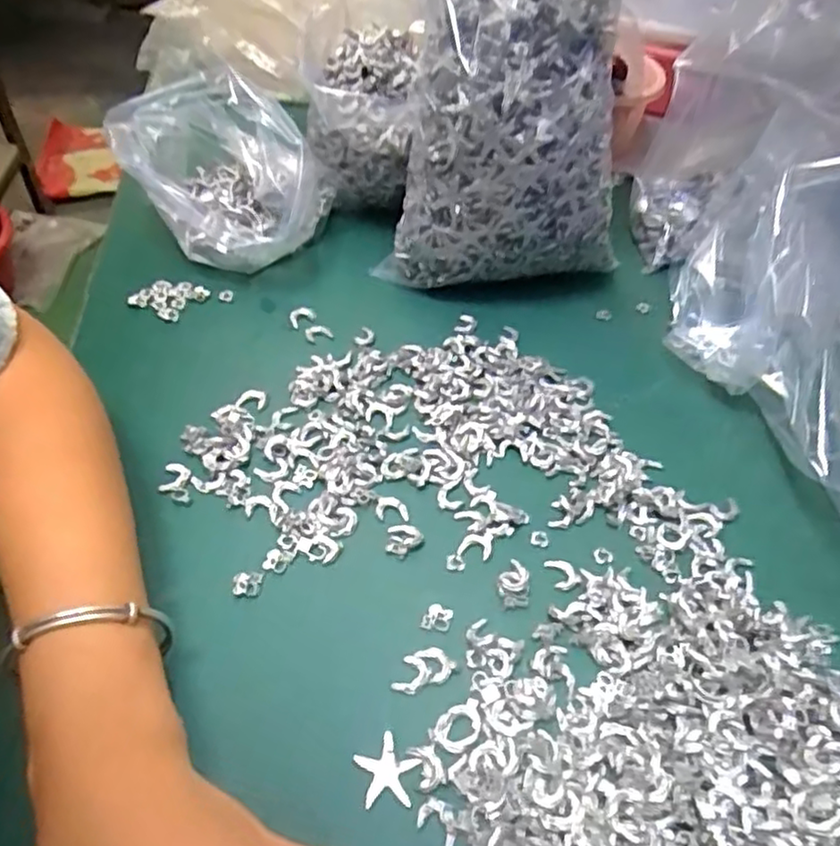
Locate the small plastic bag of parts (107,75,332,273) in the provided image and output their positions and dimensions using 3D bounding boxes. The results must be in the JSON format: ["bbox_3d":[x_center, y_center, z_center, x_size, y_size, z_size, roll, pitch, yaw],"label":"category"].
[{"bbox_3d":[-0.151,-0.185,0.520,0.155,0.109,0.121,-1,47,-7],"label":"small plastic bag of parts"}]

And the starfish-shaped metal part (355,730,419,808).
[{"bbox_3d":[-0.014,0.150,0.293,0.026,0.004,0.028,3,47,-3],"label":"starfish-shaped metal part"}]

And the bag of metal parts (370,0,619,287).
[{"bbox_3d":[0.062,-0.194,0.477,0.156,0.220,0.104,23,49,15],"label":"bag of metal parts"}]

